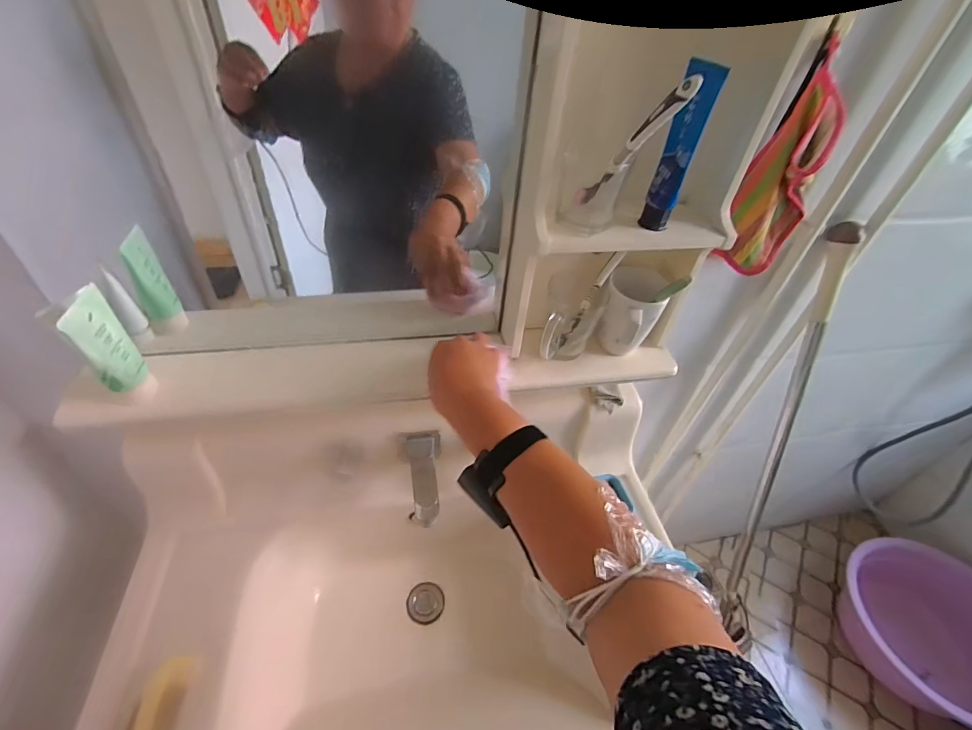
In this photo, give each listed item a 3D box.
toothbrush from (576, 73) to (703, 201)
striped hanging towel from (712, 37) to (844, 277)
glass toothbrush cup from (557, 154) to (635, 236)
[{"bbox_3d":[0.135,-0.203,0.415,0.018,0.176,0.014,-10,84,-17],"label":"toothbrush"},{"bbox_3d":[0.358,-0.221,0.533,0.058,0.212,0.077,-32,56,-33],"label":"striped hanging towel"},{"bbox_3d":[0.116,-0.195,0.484,0.067,0.091,0.064,15,45,7],"label":"glass toothbrush cup"}]

